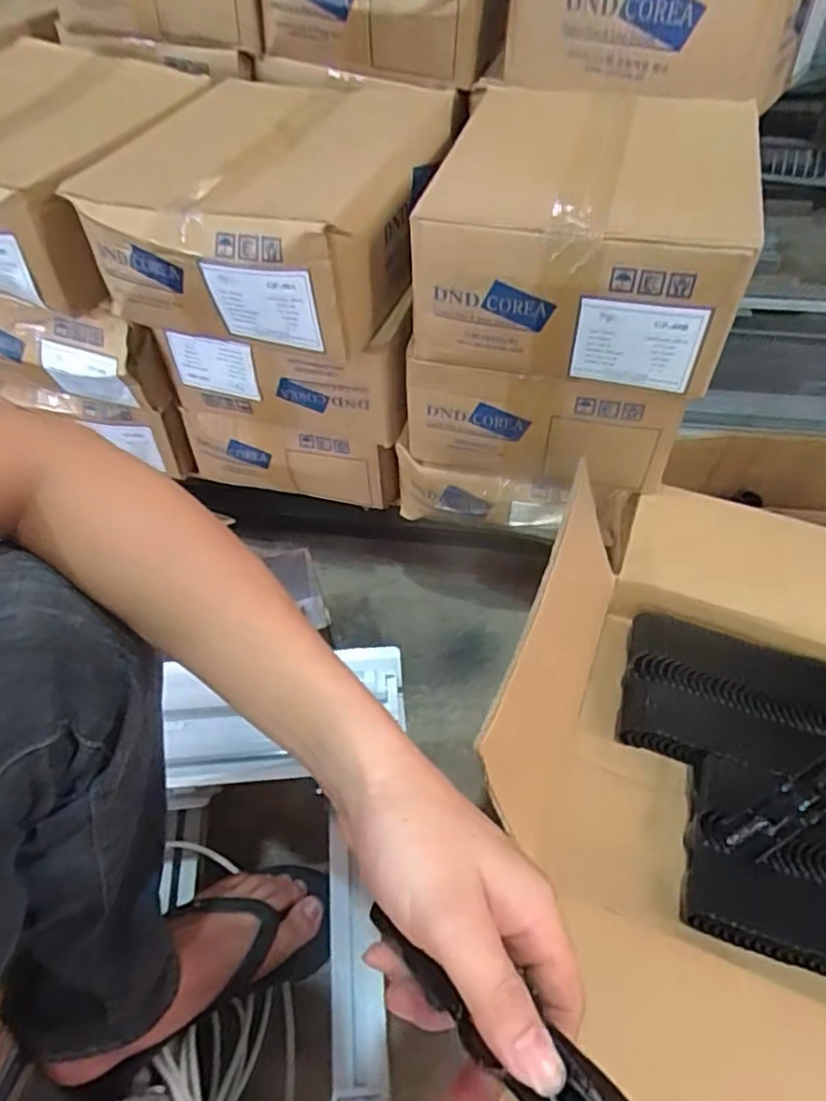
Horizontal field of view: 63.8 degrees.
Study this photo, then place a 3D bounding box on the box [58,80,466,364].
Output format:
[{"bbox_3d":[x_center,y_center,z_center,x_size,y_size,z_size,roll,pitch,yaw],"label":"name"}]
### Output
[{"bbox_3d":[-0.130,-0.383,0.725,0.301,0.155,0.409,14,48,12],"label":"box"}]

